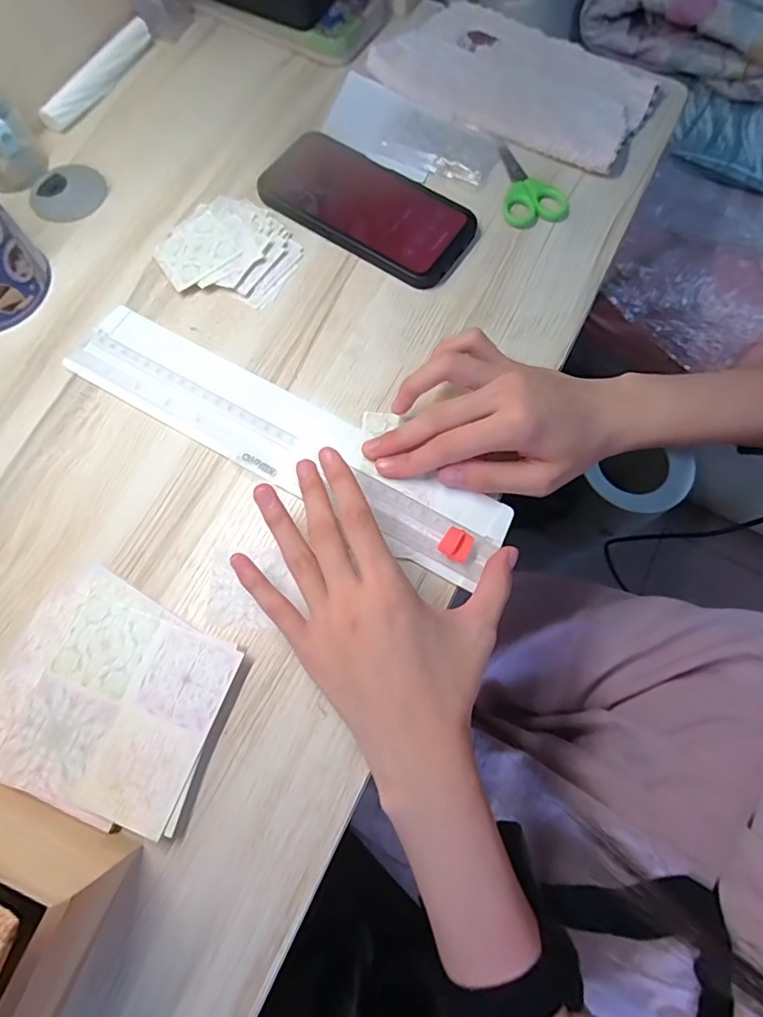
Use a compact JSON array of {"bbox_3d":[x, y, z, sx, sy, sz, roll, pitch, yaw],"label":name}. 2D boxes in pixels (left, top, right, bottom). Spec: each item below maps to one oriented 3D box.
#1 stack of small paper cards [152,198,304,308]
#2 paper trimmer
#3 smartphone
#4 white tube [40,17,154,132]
[{"bbox_3d":[-0.115,-0.197,0.383,0.098,0.013,0.086,23,74,7],"label":"stack of small paper cards"},{"bbox_3d":[-0.068,-0.050,0.336,0.315,0.009,0.060,29,75,9],"label":"paper trimmer"},{"bbox_3d":[-0.008,-0.233,0.391,0.163,0.017,0.077,34,76,10],"label":"smartphone"},{"bbox_3d":[-0.246,-0.377,0.439,0.022,0.018,0.135,21,74,7],"label":"white tube"}]

